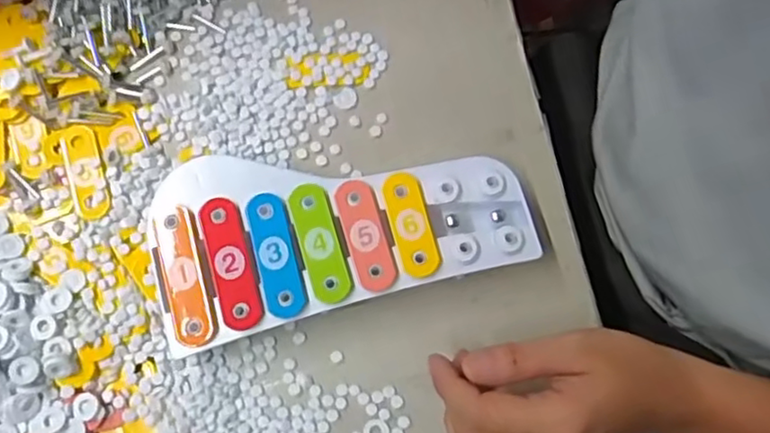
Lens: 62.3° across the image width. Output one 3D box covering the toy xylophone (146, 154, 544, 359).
[{"bbox_3d":[-0.029,0.004,0.400,0.223,0.036,0.107,-15,77,-4],"label":"toy xylophone"}]

